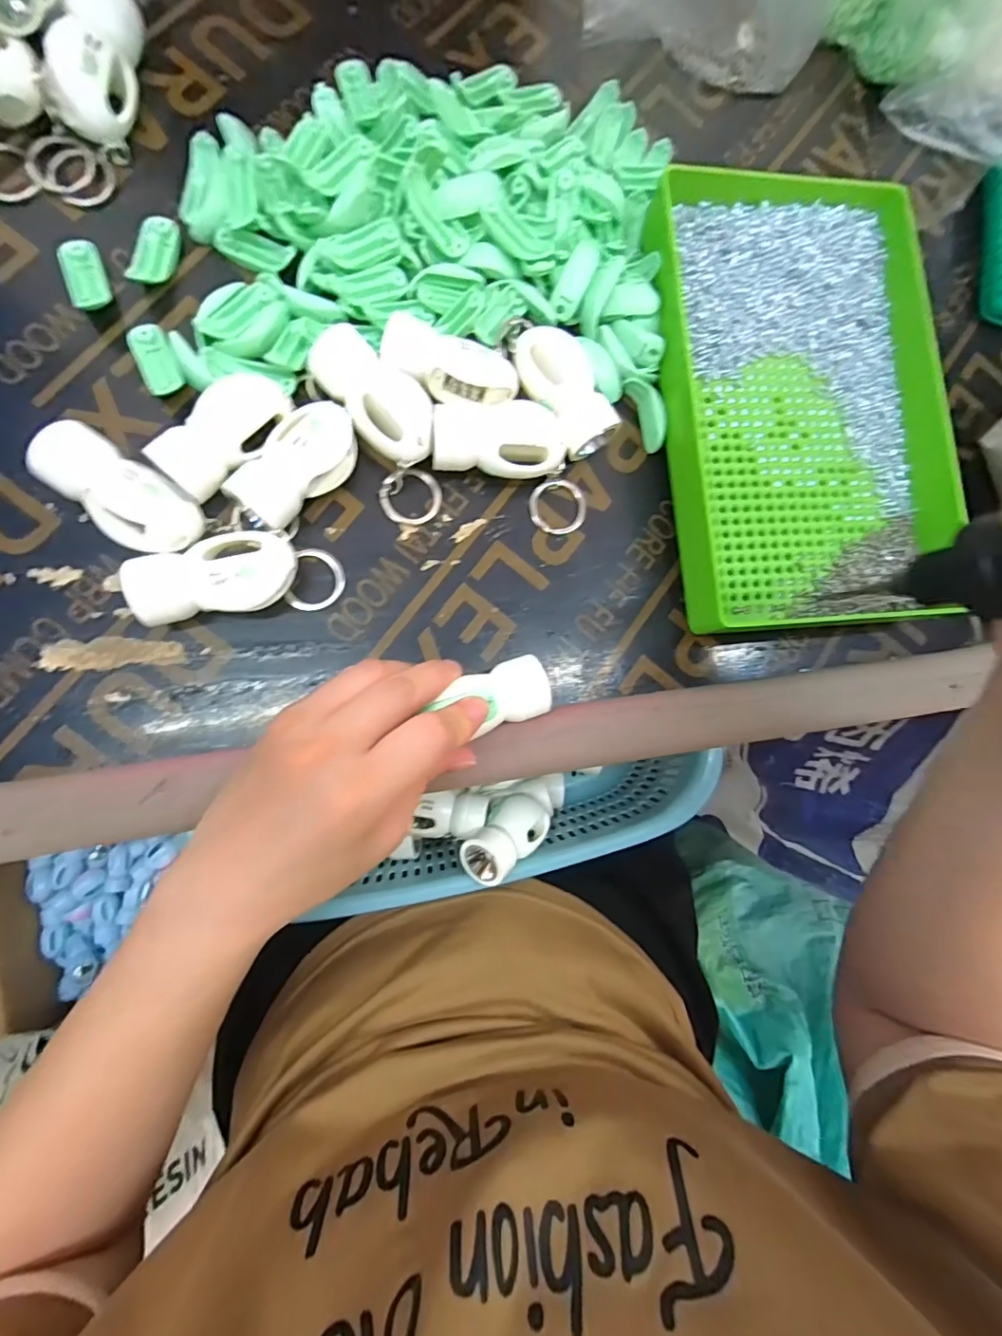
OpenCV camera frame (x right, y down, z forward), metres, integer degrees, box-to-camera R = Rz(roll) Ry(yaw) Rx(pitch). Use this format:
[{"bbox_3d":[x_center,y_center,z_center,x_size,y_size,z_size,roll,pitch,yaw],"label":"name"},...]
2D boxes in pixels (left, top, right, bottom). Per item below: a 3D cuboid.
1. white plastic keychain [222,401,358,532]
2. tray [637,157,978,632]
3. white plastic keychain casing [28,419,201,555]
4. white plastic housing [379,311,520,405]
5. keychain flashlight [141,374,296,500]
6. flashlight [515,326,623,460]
[{"bbox_3d":[-0.093,-0.096,0.252,0.034,0.028,0.067,26,82,-5],"label":"white plastic keychain"},{"bbox_3d":[0.164,-0.148,0.293,0.160,0.036,0.251,-6,86,-9],"label":"tray"},{"bbox_3d":[-0.168,-0.076,0.237,0.065,0.030,0.033,35,82,-4],"label":"white plastic keychain casing"},{"bbox_3d":[-0.025,-0.150,0.265,0.066,0.017,0.030,13,84,-7],"label":"white plastic housing"},{"bbox_3d":[-0.127,-0.109,0.247,0.028,0.020,0.065,36,81,-4],"label":"keychain flashlight"},{"bbox_3d":[0.033,-0.145,0.276,0.033,0.018,0.063,-32,90,-9],"label":"flashlight"}]

